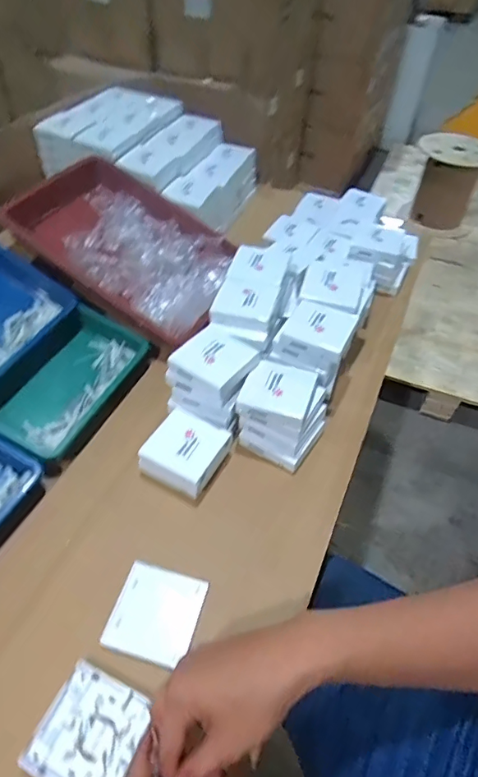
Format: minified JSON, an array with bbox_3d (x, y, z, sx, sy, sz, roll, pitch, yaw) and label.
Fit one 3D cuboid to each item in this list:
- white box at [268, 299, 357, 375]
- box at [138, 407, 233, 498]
[{"bbox_3d":[0.107,-0.074,0.681,0.094,0.049,0.088,24,51,17],"label":"white box"},{"bbox_3d":[-0.067,0.081,0.618,0.094,0.041,0.086,22,50,16],"label":"box"}]

